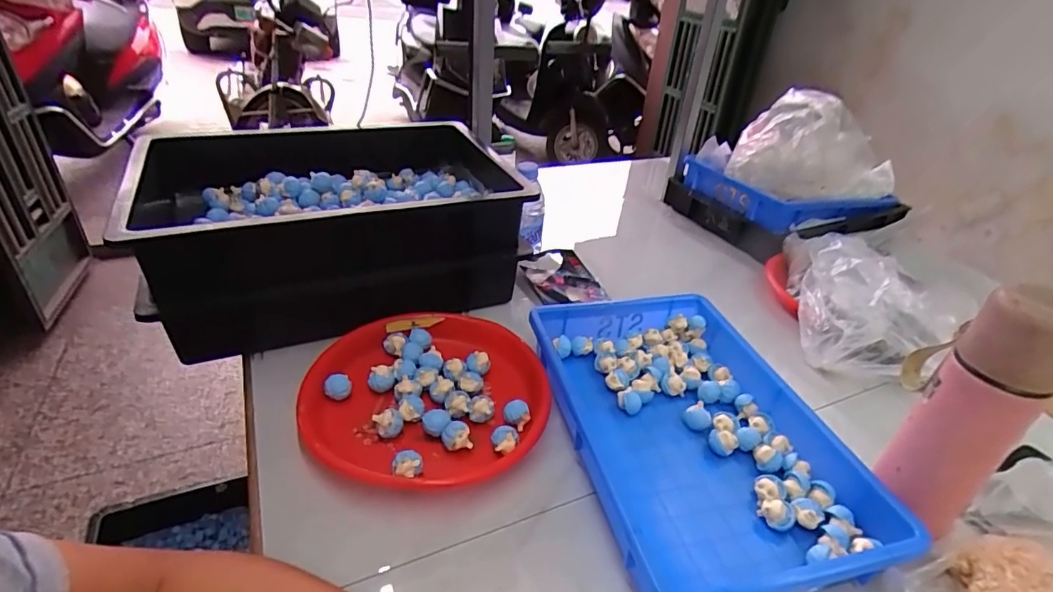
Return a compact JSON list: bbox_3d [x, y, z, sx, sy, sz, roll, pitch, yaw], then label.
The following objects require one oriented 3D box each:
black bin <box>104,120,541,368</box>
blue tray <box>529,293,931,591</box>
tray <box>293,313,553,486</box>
[{"bbox_3d":[-0.247,-0.098,0.718,0.439,0.177,0.318,-10,36,-22],"label":"black bin"},{"bbox_3d":[0.168,0.134,0.553,0.248,0.062,0.365,-4,34,-15],"label":"blue tray"},{"bbox_3d":[-0.101,0.109,0.572,0.241,0.051,0.245,4,33,-3],"label":"tray"}]

